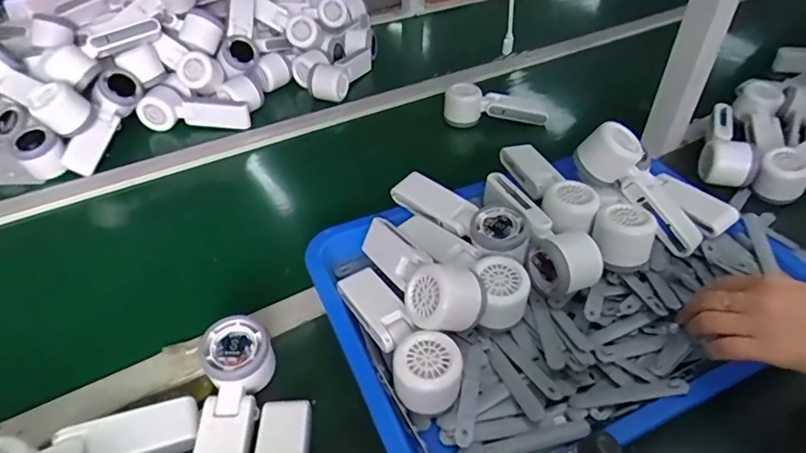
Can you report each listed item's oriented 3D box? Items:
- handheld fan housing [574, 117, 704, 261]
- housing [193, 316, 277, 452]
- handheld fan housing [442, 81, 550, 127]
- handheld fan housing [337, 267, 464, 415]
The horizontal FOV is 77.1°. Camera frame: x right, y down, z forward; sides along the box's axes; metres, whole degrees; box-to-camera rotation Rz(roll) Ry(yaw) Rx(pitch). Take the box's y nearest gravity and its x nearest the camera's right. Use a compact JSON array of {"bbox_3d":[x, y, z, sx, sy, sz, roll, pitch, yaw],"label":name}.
[{"bbox_3d":[0.268,-0.043,0.566,0.059,0.051,0.163,-37,83,-34],"label":"handheld fan housing"},{"bbox_3d":[-0.145,0.162,0.421,0.052,0.045,0.166,-1,54,0],"label":"housing"},{"bbox_3d":[0.151,-0.191,0.820,0.167,0.071,0.048,6,42,8],"label":"handheld fan housing"},{"bbox_3d":[-0.002,0.095,0.464,0.060,0.044,0.171,-21,46,-22],"label":"handheld fan housing"}]

